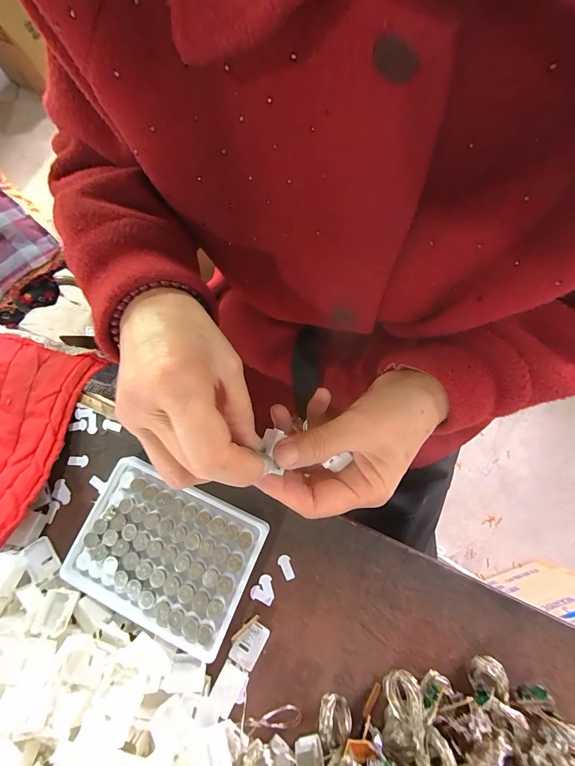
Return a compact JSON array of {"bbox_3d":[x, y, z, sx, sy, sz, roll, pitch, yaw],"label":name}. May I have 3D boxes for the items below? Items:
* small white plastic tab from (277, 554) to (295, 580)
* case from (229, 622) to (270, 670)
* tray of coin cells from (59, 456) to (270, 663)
[{"bbox_3d":[-0.001,0.141,0.245,0.009,0.004,0.017,-27,75,-5],"label":"small white plastic tab"},{"bbox_3d":[-0.028,0.188,0.230,0.019,0.005,0.028,28,78,10],"label":"case"},{"bbox_3d":[-0.093,0.127,0.240,0.129,0.019,0.099,23,77,9],"label":"tray of coin cells"}]

